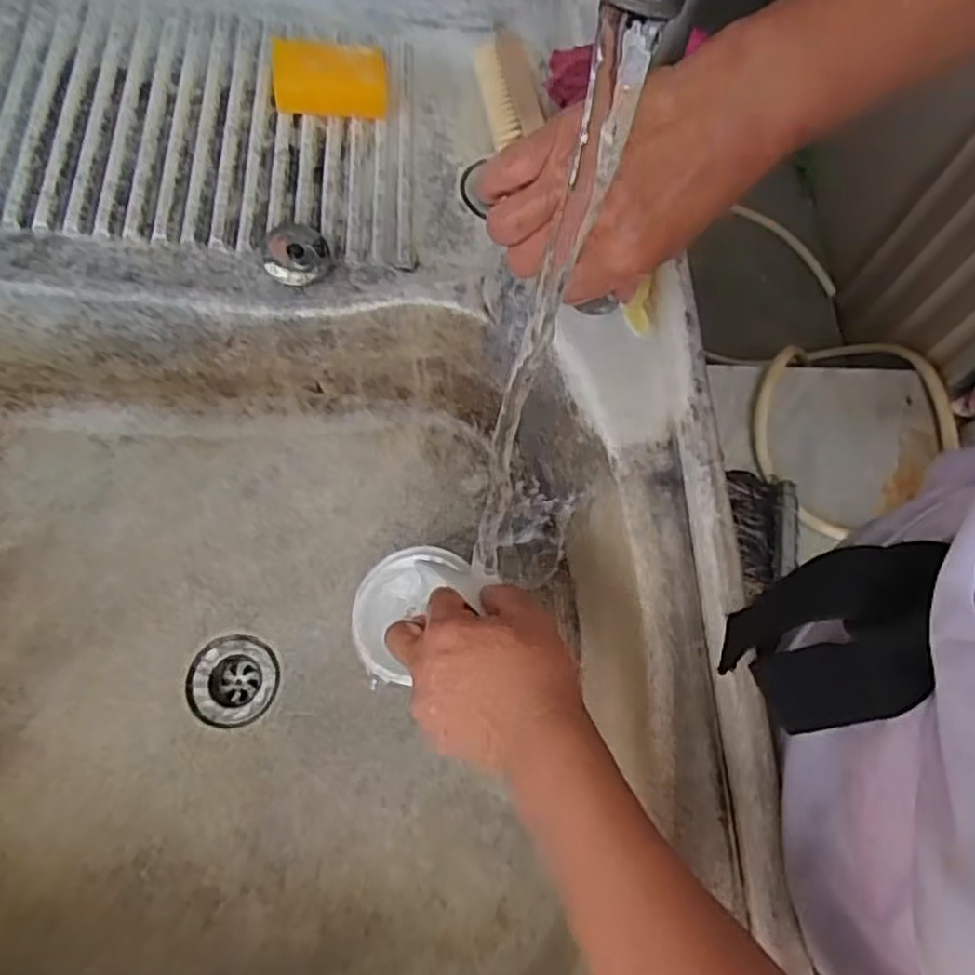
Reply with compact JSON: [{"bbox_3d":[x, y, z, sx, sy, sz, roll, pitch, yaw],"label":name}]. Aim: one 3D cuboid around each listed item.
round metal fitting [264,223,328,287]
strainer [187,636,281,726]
[{"bbox_3d":[-0.140,-0.172,0.516,0.046,0.021,0.045,1,67,-2],"label":"round metal fitting"},{"bbox_3d":[-0.196,0.152,0.552,0.067,0.018,0.066,1,67,-2],"label":"strainer"}]

